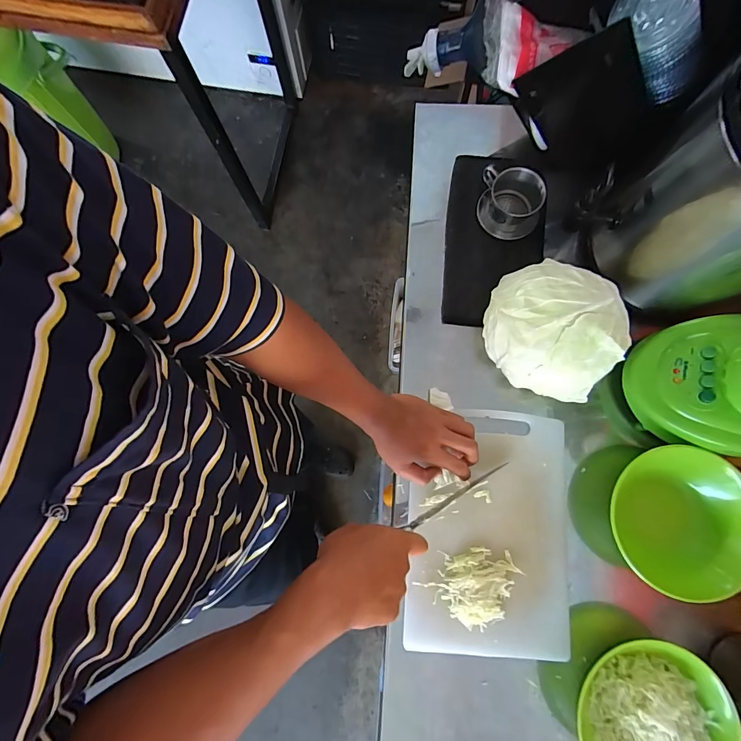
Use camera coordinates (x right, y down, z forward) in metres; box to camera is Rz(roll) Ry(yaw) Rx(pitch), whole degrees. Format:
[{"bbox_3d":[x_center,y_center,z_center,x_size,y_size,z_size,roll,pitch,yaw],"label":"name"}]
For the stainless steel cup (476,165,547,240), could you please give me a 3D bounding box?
[{"bbox_3d":[0.204,-0.245,0.562,0.082,0.069,0.081,0,80,1],"label":"stainless steel cup"}]

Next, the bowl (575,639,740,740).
[{"bbox_3d":[0.317,0.401,0.438,0.162,0.067,0.143,-35,81,-5],"label":"bowl"}]

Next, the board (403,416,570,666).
[{"bbox_3d":[0.156,0.207,0.505,0.204,0.020,0.301,4,80,2],"label":"board"}]

